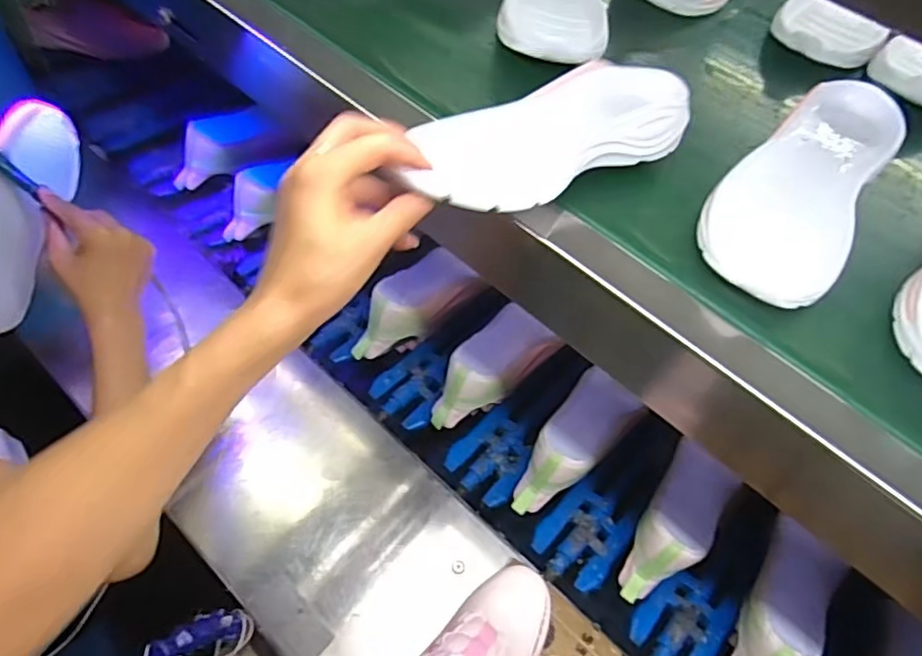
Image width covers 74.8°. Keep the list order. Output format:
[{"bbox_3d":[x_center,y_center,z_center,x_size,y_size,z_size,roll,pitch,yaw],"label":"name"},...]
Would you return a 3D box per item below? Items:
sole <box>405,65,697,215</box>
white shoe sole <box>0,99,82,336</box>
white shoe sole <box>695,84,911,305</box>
[{"bbox_3d":[0.065,-0.131,0.422,0.217,0.047,0.092,-23,58,-16],"label":"sole"},{"bbox_3d":[-0.466,-0.109,0.631,0.038,0.080,0.248,27,100,16],"label":"white shoe sole"},{"bbox_3d":[0.254,-0.108,0.448,0.100,0.054,0.238,30,58,17],"label":"white shoe sole"}]

